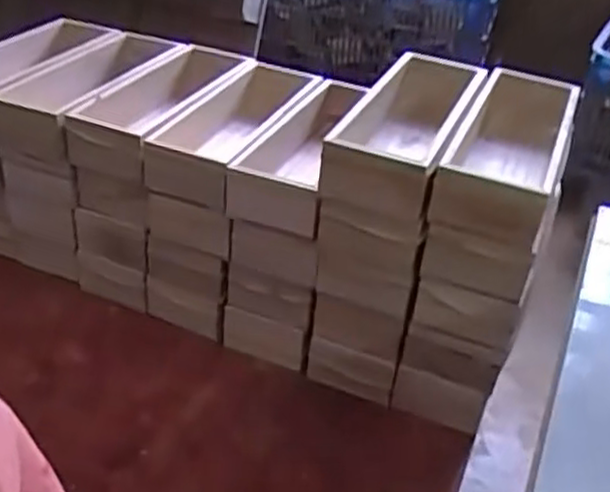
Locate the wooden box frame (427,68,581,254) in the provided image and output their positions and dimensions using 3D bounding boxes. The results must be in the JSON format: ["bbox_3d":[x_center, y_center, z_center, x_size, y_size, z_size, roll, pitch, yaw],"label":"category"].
[{"bbox_3d":[0.216,-0.099,0.792,0.106,0.071,0.281,14,35,16],"label":"wooden box frame"}]

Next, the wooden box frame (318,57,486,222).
[{"bbox_3d":[0.115,-0.130,0.820,0.114,0.065,0.292,14,35,15],"label":"wooden box frame"}]

